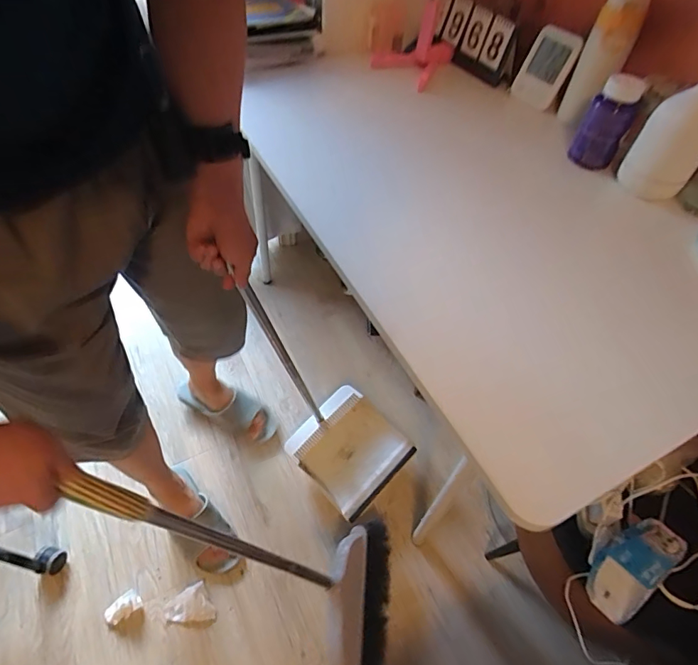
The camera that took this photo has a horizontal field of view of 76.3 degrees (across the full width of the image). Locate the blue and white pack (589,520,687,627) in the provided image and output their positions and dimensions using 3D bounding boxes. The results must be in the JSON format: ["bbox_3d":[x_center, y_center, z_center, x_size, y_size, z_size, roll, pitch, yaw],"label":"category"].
[{"bbox_3d":[0.382,0.314,0.596,0.121,0.098,0.070,-10,33,-31],"label":"blue and white pack"}]

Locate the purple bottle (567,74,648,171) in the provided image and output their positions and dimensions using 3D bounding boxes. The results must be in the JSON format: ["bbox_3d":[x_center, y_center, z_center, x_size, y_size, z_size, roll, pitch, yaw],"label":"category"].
[{"bbox_3d":[0.399,-0.326,0.692,0.065,0.113,0.074,23,54,15],"label":"purple bottle"}]

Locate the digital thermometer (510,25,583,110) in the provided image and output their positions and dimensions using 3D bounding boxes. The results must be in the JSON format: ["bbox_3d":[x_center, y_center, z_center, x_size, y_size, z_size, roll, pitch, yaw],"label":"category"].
[{"bbox_3d":[0.358,-0.487,0.817,0.013,0.121,0.105,-6,46,-36],"label":"digital thermometer"}]

